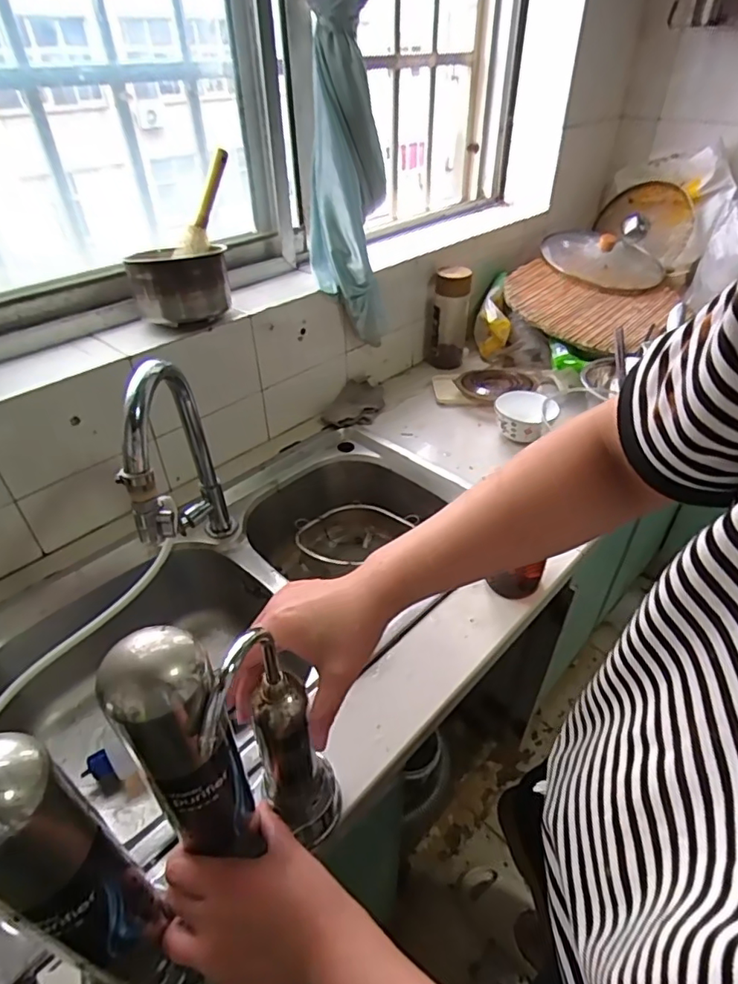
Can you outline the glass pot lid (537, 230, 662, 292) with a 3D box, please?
[{"bbox_3d":[0.565,-0.575,1.307,0.281,0.079,0.270,16,42,20],"label":"glass pot lid"}]

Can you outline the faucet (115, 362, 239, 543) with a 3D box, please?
[{"bbox_3d":[-0.227,0.002,0.655,0.063,0.300,0.203,-7,40,-7],"label":"faucet"}]

